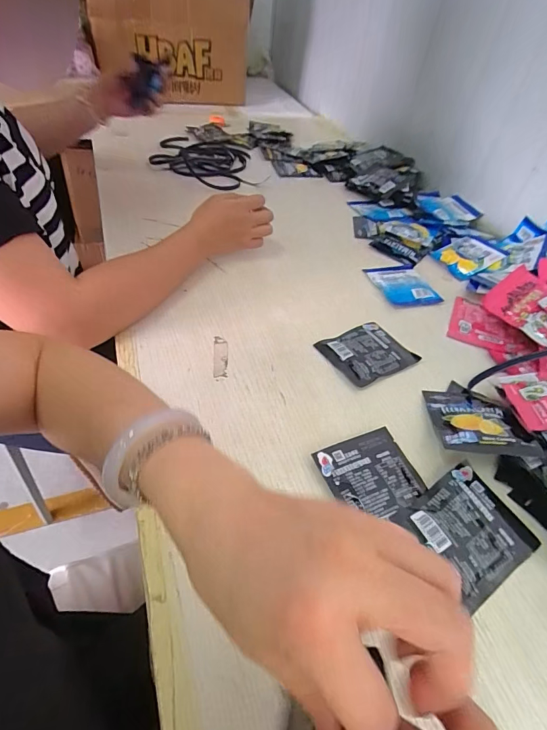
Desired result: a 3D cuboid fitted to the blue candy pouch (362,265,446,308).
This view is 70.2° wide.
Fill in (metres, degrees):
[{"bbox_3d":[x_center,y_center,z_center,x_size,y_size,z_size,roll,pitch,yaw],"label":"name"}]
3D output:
[{"bbox_3d":[0.200,-0.127,0.605,0.085,0.007,0.102,-10,48,-15],"label":"blue candy pouch"}]

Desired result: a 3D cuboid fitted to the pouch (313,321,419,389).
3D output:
[{"bbox_3d":[0.120,-0.018,0.493,0.106,0.008,0.084,-21,52,-23],"label":"pouch"}]

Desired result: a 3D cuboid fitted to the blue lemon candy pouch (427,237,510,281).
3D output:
[{"bbox_3d":[0.336,-0.190,0.673,0.100,0.014,0.090,-32,52,-9],"label":"blue lemon candy pouch"}]

